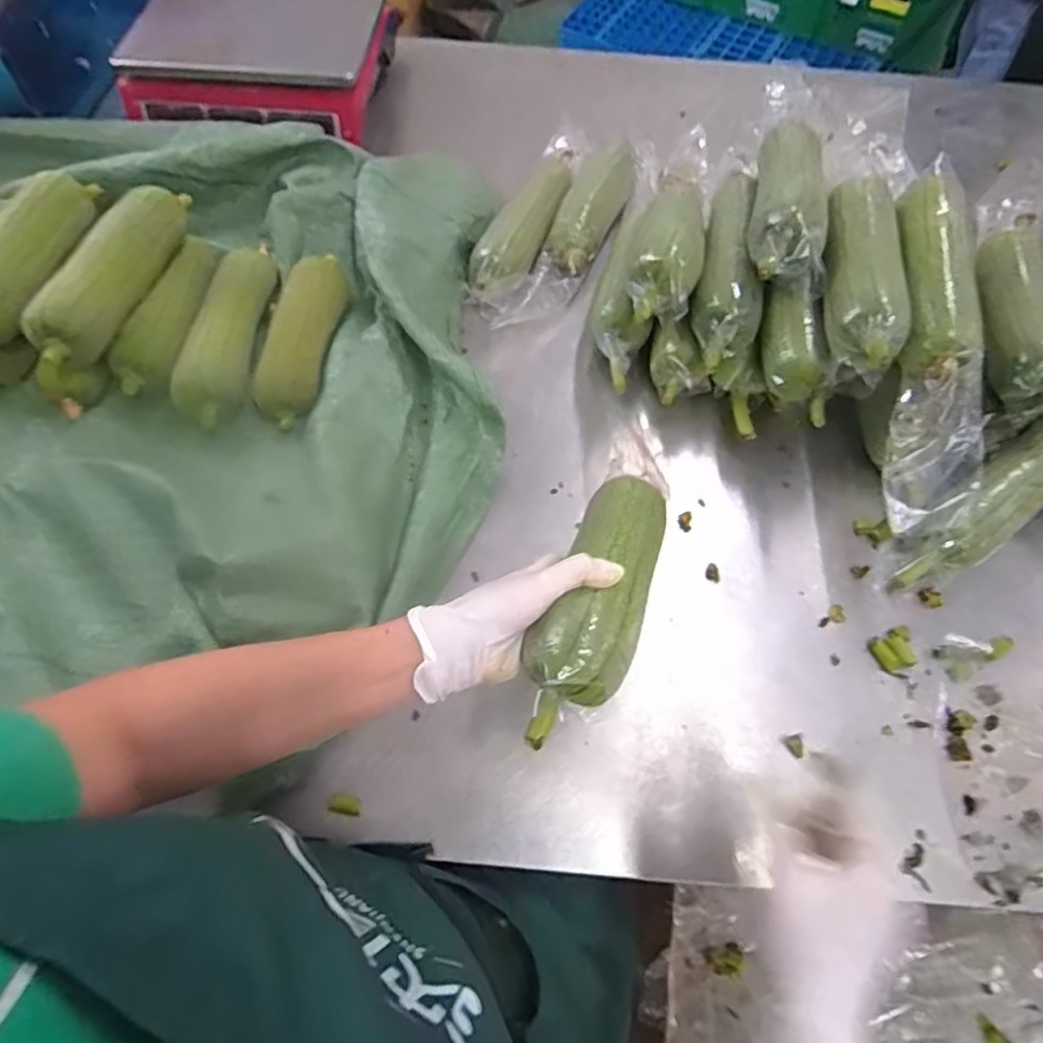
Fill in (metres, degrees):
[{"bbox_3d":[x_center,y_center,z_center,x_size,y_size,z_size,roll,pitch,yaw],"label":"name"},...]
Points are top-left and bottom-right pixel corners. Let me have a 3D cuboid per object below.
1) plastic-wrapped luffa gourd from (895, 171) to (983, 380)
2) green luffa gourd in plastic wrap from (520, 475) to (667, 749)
[{"bbox_3d":[0.362,-0.219,0.567,0.064,0.041,0.214,13,63,5],"label":"plastic-wrapped luffa gourd"},{"bbox_3d":[0.054,0.048,0.442,0.061,0.050,0.214,20,48,8],"label":"green luffa gourd in plastic wrap"}]

